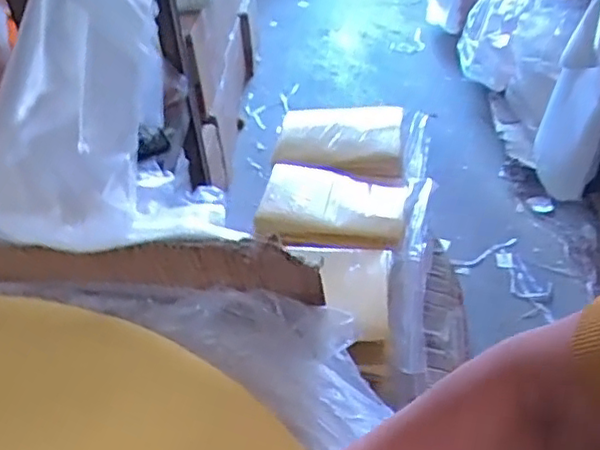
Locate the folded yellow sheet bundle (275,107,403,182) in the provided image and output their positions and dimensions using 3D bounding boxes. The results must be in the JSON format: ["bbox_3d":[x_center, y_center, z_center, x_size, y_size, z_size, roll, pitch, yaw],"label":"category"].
[{"bbox_3d":[0.063,-0.143,1.025,0.202,0.052,0.157,3,40,7],"label":"folded yellow sheet bundle"}]

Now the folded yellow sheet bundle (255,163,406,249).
[{"bbox_3d":[0.048,-0.027,0.919,0.201,0.047,0.132,7,41,12],"label":"folded yellow sheet bundle"}]

